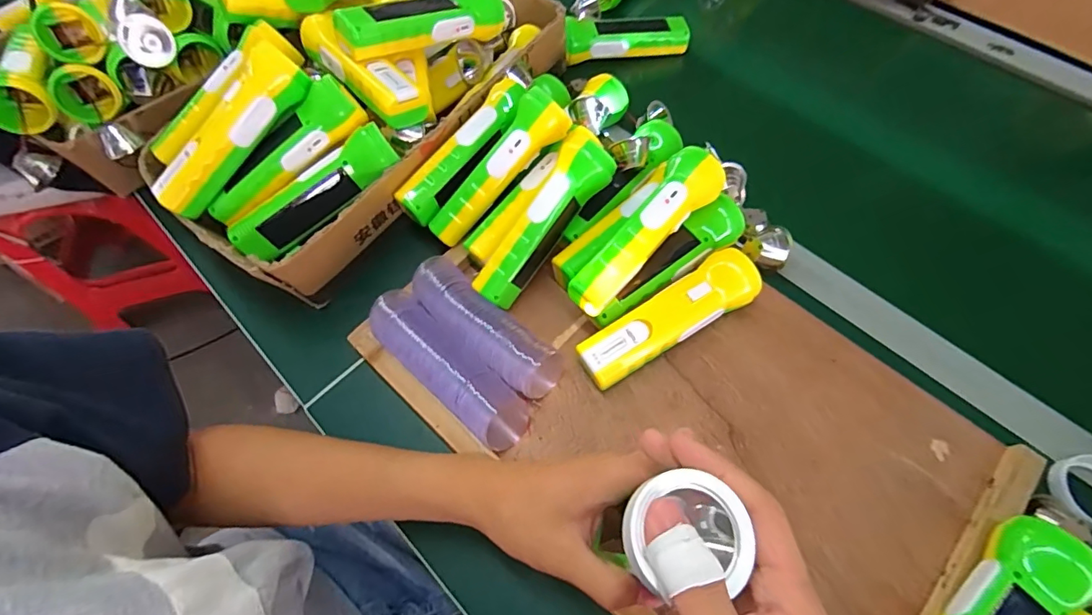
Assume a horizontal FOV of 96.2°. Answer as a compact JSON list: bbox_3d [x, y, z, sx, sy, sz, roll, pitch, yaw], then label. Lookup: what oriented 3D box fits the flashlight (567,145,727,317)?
[{"bbox_3d":[0.086,-0.059,0.411,0.050,0.048,0.163,36,77,18],"label":"flashlight"}]

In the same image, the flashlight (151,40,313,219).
[{"bbox_3d":[-0.275,-0.151,0.426,0.042,0.043,0.160,37,88,18],"label":"flashlight"}]

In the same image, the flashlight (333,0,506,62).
[{"bbox_3d":[-0.116,-0.273,0.468,0.163,0.043,0.040,-30,65,-28],"label":"flashlight"}]

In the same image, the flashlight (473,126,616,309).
[{"bbox_3d":[-0.003,-0.075,0.437,0.044,0.042,0.162,37,93,18],"label":"flashlight"}]

